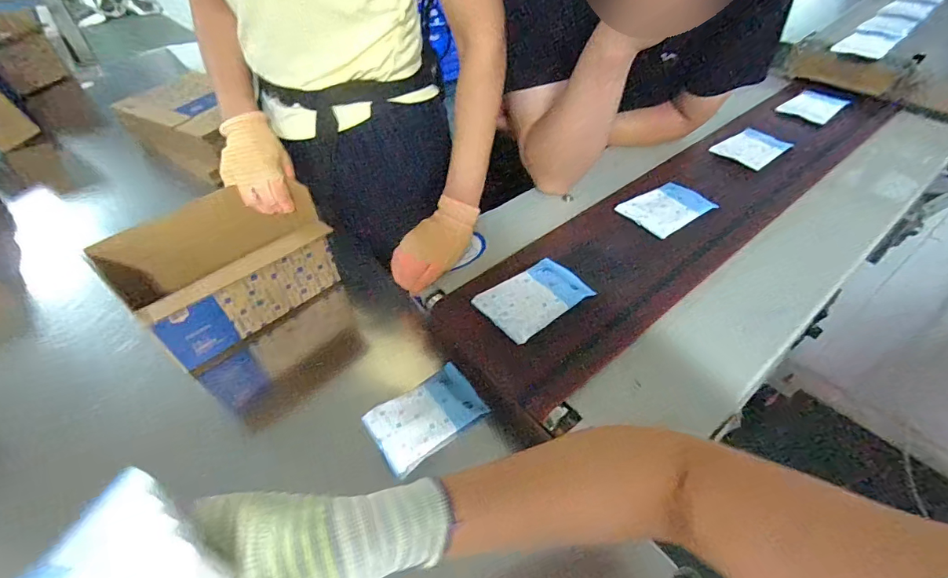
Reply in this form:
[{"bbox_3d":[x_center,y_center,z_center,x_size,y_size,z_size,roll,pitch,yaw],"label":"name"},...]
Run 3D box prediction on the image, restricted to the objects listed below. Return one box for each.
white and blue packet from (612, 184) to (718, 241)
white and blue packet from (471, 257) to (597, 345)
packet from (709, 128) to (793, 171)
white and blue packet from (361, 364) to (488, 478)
[{"bbox_3d":[0.290,-0.122,0.670,0.127,0.011,0.085,-28,52,-20],"label":"white and blue packet"},{"bbox_3d":[0.076,0.007,0.554,0.134,0.016,0.087,-30,53,-22],"label":"white and blue packet"},{"bbox_3d":[0.485,-0.246,0.777,0.117,0.011,0.089,-27,52,-20],"label":"packet"},{"bbox_3d":[-0.055,0.149,0.537,0.133,0.016,0.083,-31,53,-22],"label":"white and blue packet"}]

